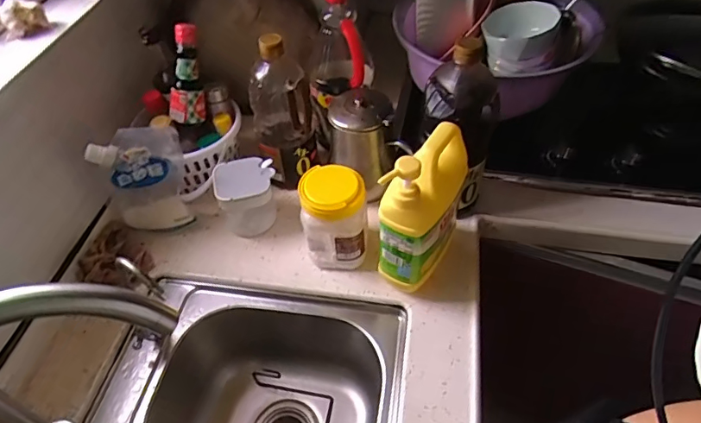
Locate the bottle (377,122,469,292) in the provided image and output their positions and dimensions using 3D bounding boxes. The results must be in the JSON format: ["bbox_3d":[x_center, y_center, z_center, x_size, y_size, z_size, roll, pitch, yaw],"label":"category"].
[{"bbox_3d":[0.095,0.005,0.644,0.067,0.246,0.142,24,53,22],"label":"bottle"}]

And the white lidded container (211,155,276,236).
[{"bbox_3d":[-0.161,-0.020,0.776,0.094,0.103,0.079,-17,50,-13],"label":"white lidded container"}]

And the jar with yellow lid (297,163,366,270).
[{"bbox_3d":[-0.023,0.013,0.708,0.088,0.150,0.080,-1,48,1],"label":"jar with yellow lid"}]

